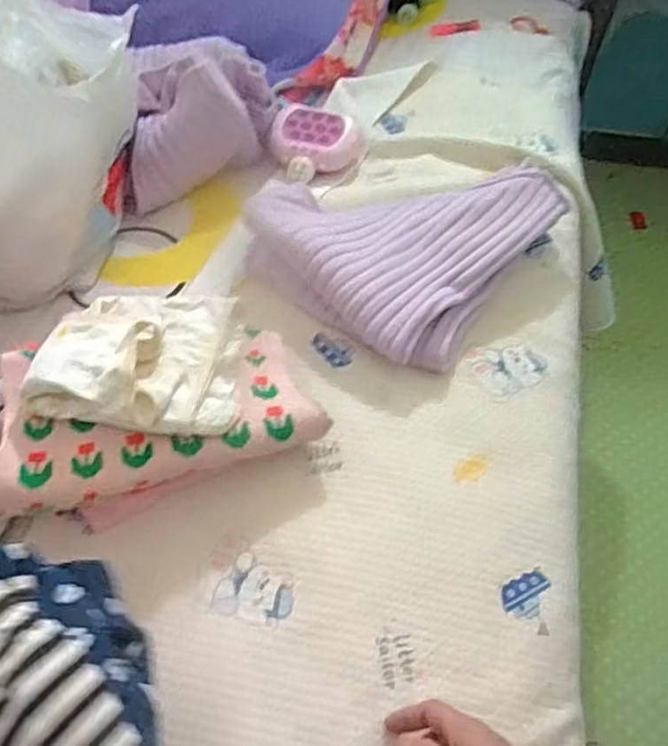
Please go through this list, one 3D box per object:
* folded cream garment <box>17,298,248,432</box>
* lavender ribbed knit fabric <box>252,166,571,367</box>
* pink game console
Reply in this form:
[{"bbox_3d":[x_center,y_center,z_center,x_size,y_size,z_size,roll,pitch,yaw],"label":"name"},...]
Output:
[{"bbox_3d":[-0.172,-0.022,0.575,0.169,0.059,0.145,7,56,5],"label":"folded cream garment"},{"bbox_3d":[0.071,-0.164,0.741,0.274,0.091,0.290,33,62,21],"label":"lavender ribbed knit fabric"},{"bbox_3d":[-0.026,-0.291,0.837,0.119,0.050,0.101,13,57,9],"label":"pink game console"}]

